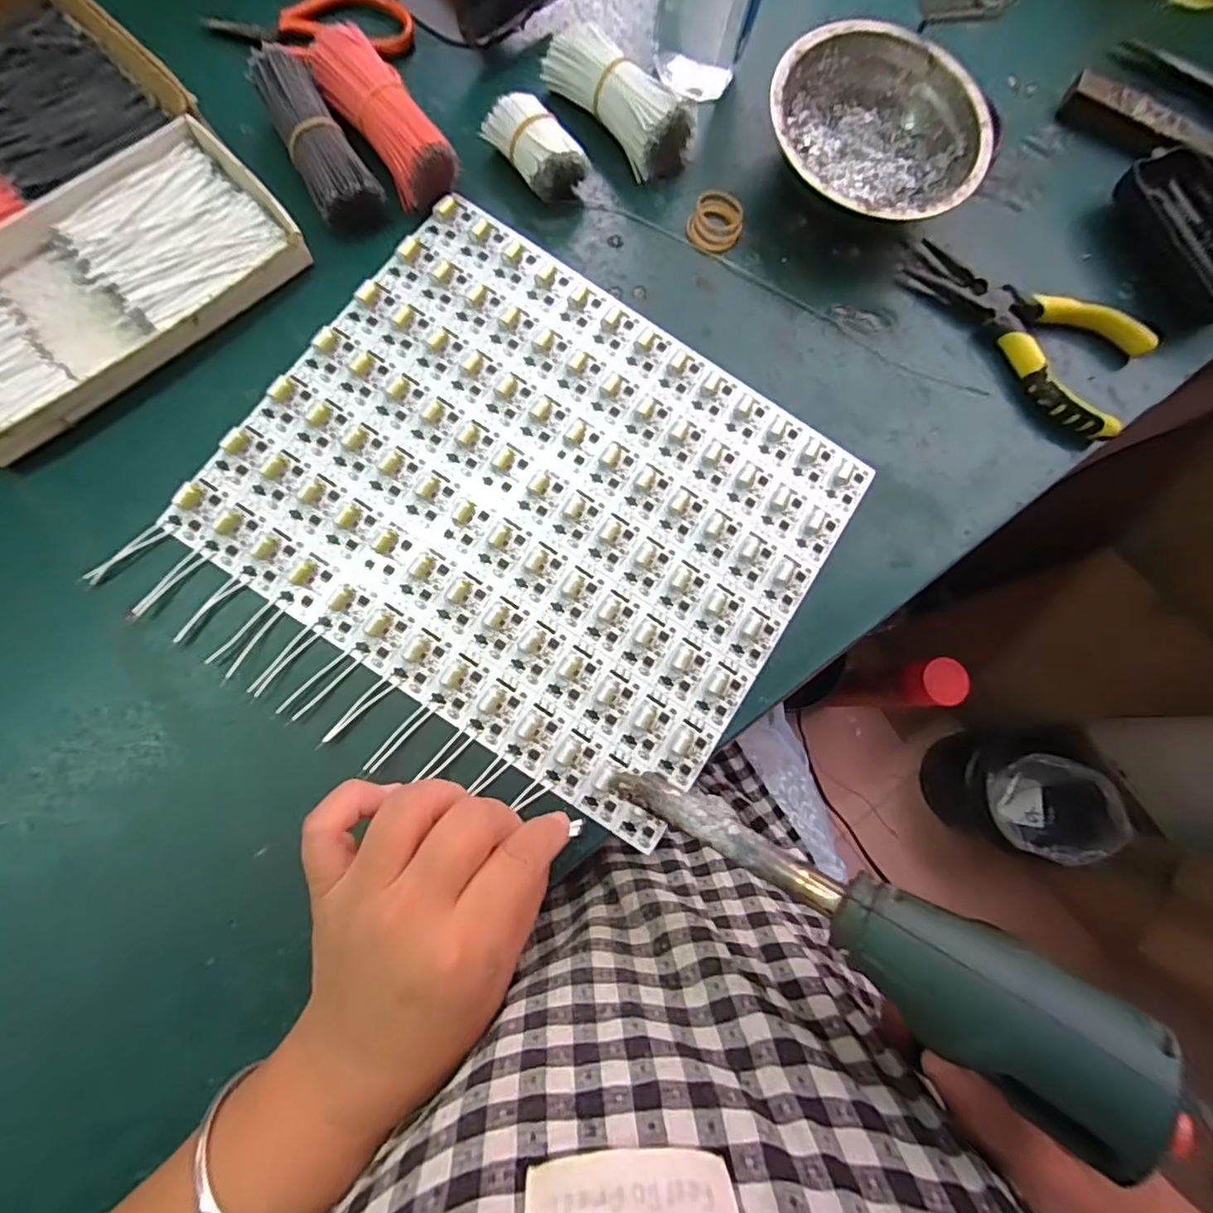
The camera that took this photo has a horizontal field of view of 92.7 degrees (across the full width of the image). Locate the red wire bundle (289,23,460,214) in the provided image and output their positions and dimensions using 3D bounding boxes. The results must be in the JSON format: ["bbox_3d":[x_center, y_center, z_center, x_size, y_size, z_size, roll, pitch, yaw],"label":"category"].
[{"bbox_3d":[-0.121,-0.263,0.315,0.036,0.031,0.091,-39,87,-11],"label":"red wire bundle"}]

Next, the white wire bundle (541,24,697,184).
[{"bbox_3d":[0.006,-0.292,0.331,0.092,0.034,0.034,39,79,1],"label":"white wire bundle"}]

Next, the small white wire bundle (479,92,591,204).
[{"bbox_3d":[-0.041,-0.254,0.324,0.059,0.028,0.027,45,79,2],"label":"small white wire bundle"}]

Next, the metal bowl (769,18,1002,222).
[{"bbox_3d":[0.154,-0.273,0.342,0.124,0.041,0.123,1,80,-6],"label":"metal bowl"}]

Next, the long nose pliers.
[{"bbox_3d":[0.247,-0.163,0.344,0.146,0.022,0.071,28,79,-1],"label":"long nose pliers"}]

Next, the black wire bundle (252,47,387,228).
[{"bbox_3d":[-0.154,-0.248,0.311,0.033,0.031,0.089,-28,85,-10],"label":"black wire bundle"}]

